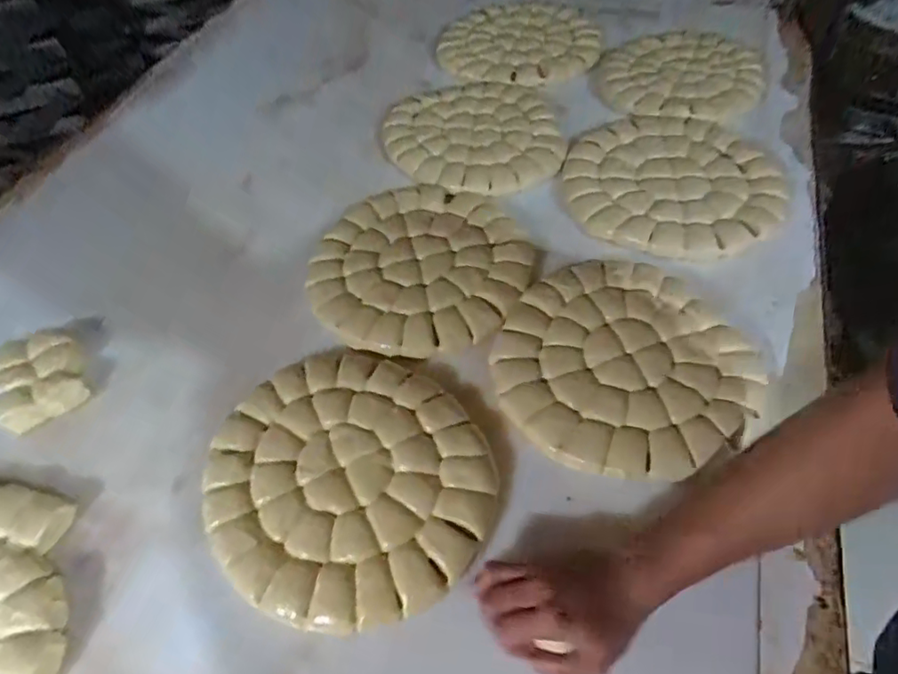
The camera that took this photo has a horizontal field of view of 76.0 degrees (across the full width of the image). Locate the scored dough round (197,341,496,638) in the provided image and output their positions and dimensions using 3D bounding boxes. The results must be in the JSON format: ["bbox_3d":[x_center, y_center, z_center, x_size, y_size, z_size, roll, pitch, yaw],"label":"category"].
[{"bbox_3d":[-0.105,0.136,0.572,0.260,0.017,0.281,-3,52,4],"label":"scored dough round"}]

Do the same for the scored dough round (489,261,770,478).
[{"bbox_3d":[0.188,0.024,0.638,0.269,0.017,0.269,-3,52,4],"label":"scored dough round"}]

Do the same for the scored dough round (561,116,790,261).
[{"bbox_3d":[0.318,-0.226,0.824,0.296,0.026,0.292,-3,52,4],"label":"scored dough round"}]

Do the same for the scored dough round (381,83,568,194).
[{"bbox_3d":[0.037,-0.327,0.923,0.268,0.031,0.278,-3,52,4],"label":"scored dough round"}]

